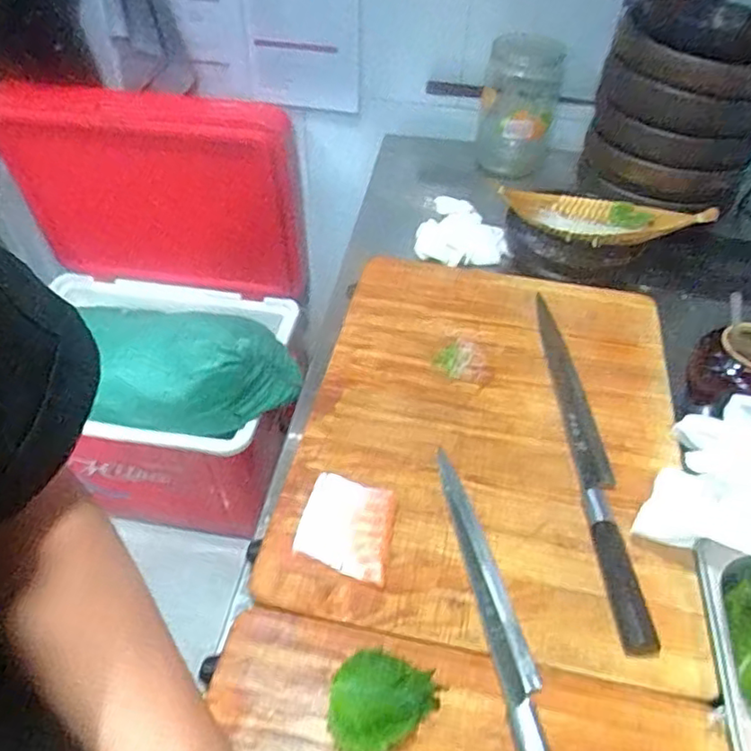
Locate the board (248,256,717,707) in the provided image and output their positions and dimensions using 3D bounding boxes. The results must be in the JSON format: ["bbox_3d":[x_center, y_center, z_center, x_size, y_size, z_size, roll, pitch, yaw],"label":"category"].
[{"bbox_3d":[0.121,0.043,0.629,0.368,0.018,0.480,11,47,7],"label":"board"}]

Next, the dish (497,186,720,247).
[{"bbox_3d":[0.312,-0.226,0.845,0.286,0.057,0.097,17,48,12],"label":"dish"}]

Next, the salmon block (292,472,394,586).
[{"bbox_3d":[-0.026,0.131,0.529,0.080,0.013,0.091,10,47,6],"label":"salmon block"}]

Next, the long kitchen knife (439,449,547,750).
[{"bbox_3d":[0.104,0.210,0.459,0.035,0.022,0.357,-5,47,-7],"label":"long kitchen knife"}]

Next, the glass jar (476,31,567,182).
[{"bbox_3d":[0.249,-0.464,1.054,0.127,0.203,0.115,9,48,8],"label":"glass jar"}]

